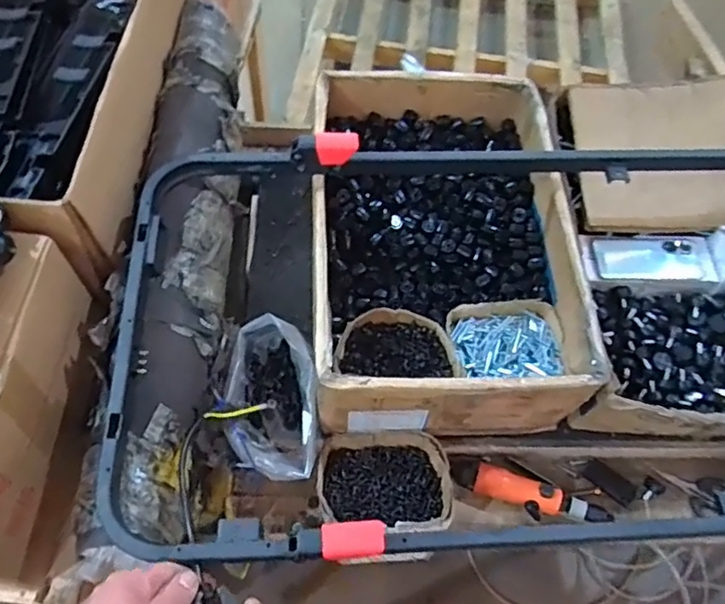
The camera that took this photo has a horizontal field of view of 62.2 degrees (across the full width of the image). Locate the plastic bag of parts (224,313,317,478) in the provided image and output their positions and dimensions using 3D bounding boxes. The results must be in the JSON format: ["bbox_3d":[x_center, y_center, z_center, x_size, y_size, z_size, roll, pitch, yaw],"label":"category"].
[{"bbox_3d":[-0.121,0.122,0.798,0.112,0.122,0.218,-1,60,-4],"label":"plastic bag of parts"}]

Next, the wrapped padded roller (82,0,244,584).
[{"bbox_3d":[-0.240,-0.101,0.804,0.131,0.095,0.847,2,60,-2],"label":"wrapped padded roller"}]

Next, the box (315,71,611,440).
[{"bbox_3d":[0.122,-0.095,0.878,0.381,0.154,0.530,-2,60,-4],"label":"box"}]

